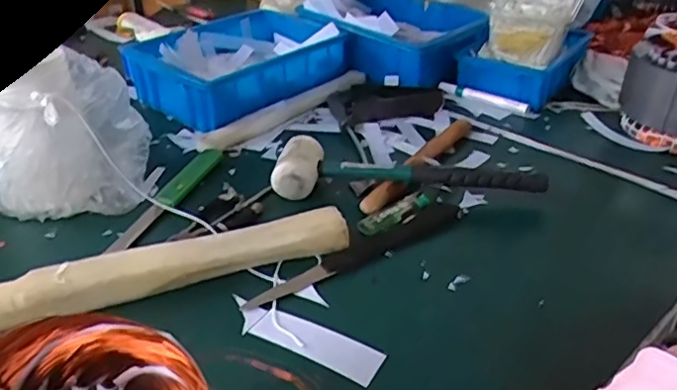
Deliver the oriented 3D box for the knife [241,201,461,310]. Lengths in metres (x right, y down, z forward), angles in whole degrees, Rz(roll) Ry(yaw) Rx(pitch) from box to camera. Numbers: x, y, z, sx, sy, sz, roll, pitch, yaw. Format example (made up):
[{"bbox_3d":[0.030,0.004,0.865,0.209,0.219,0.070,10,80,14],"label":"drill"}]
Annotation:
[{"bbox_3d":[0.021,0.051,0.571,0.243,0.011,0.037,-21,37,-32],"label":"knife"}]

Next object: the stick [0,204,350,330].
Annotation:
[{"bbox_3d":[-0.153,0.063,0.529,0.332,0.032,0.047,-12,32,-19],"label":"stick"}]

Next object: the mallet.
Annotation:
[{"bbox_3d":[0.076,-0.023,0.663,0.287,0.051,0.069,4,31,6],"label":"mallet"}]

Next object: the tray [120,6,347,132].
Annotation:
[{"bbox_3d":[-0.148,-0.192,0.901,0.280,0.095,0.203,-27,40,-37],"label":"tray"}]

